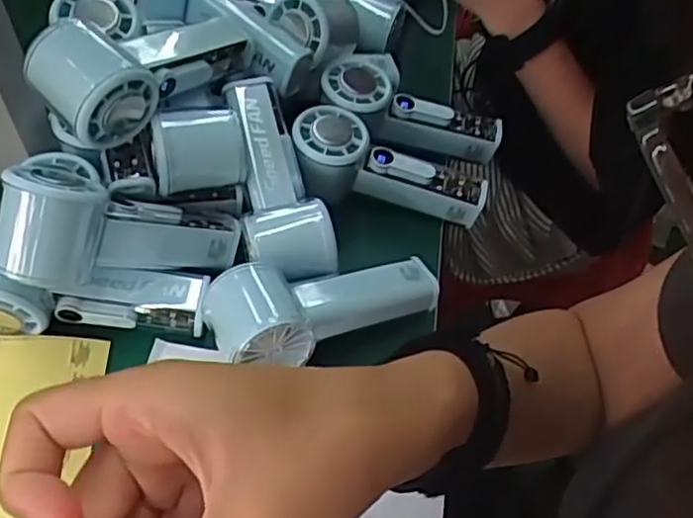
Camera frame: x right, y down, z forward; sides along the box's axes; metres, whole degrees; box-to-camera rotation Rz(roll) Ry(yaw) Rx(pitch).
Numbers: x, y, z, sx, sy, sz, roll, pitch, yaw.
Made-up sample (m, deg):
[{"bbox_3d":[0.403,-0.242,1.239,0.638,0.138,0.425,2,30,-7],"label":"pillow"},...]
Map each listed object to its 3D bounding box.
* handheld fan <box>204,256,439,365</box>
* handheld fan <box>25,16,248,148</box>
[{"bbox_3d":[-0.013,0.023,0.436,0.153,0.048,0.064,-21,60,-18],"label":"handheld fan"},{"bbox_3d":[-0.134,-0.129,0.442,0.064,0.061,0.155,30,41,15],"label":"handheld fan"}]

